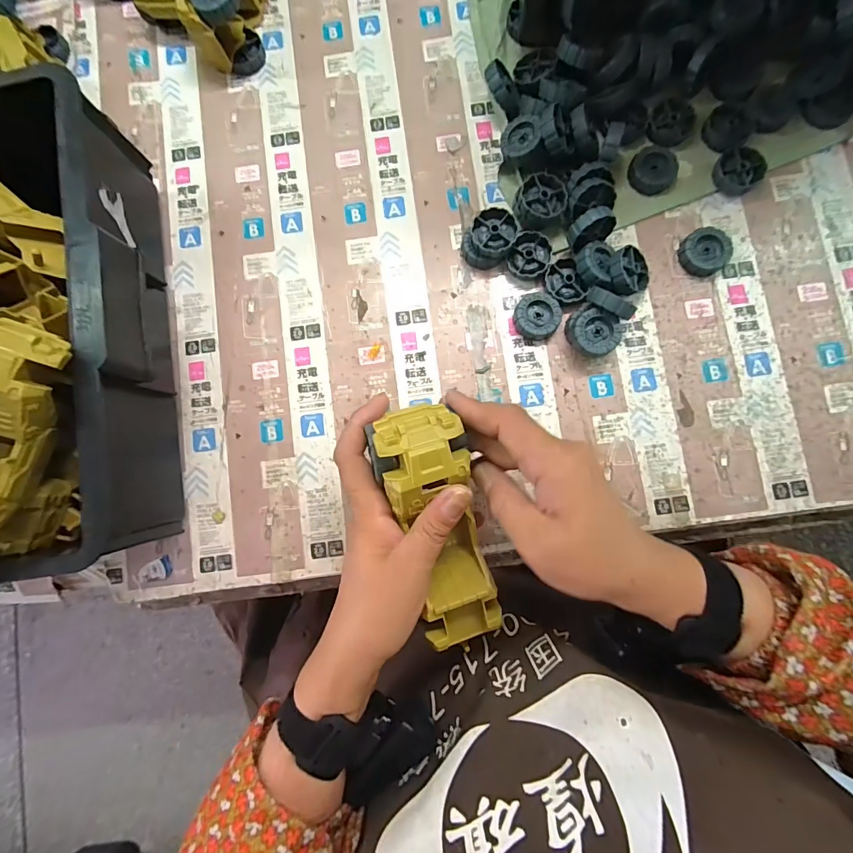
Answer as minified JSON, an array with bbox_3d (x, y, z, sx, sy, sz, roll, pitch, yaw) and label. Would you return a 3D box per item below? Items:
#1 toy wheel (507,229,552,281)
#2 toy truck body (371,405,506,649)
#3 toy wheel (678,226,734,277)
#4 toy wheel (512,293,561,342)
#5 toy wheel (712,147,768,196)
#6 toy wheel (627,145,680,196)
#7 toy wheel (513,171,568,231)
[{"bbox_3d":[0.089,-0.147,0.361,0.035,0.013,0.041,31,87,6],"label":"toy wheel"},{"bbox_3d":[0.010,0.066,0.274,0.050,0.047,0.156,-14,105,2],"label":"toy truck body"},{"bbox_3d":[0.237,-0.148,0.354,0.039,0.016,0.037,0,84,3],"label":"toy wheel"},{"bbox_3d":[0.096,-0.095,0.359,0.038,0.014,0.038,0,84,3],"label":"toy wheel"},{"bbox_3d":[0.270,-0.223,0.364,0.039,0.015,0.037,0,84,3],"label":"toy wheel"},{"bbox_3d":[0.199,-0.224,0.366,0.040,0.012,0.036,40,88,6],"label":"toy wheel"},{"bbox_3d":[0.097,-0.192,0.359,0.041,0.025,0.048,17,86,5],"label":"toy wheel"}]

